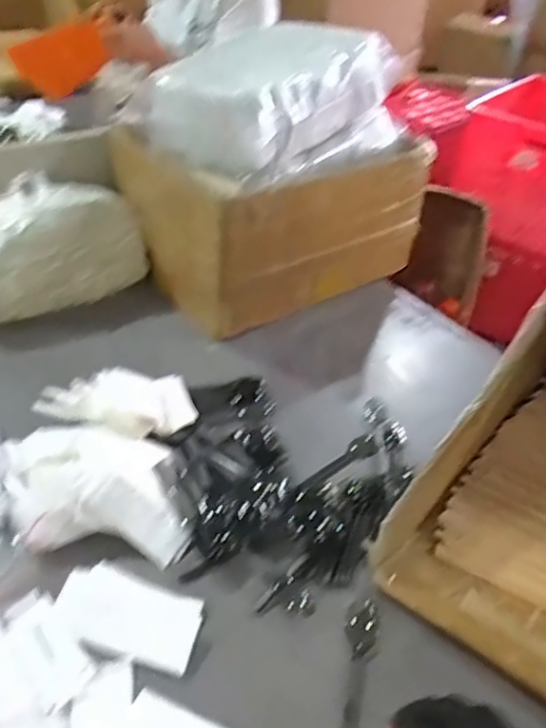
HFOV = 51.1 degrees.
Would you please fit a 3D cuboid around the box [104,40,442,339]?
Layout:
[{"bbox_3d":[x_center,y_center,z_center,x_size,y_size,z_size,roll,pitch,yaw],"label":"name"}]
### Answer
[{"bbox_3d":[0.003,-0.290,0.871,0.398,0.318,0.278,-24,49,-29],"label":"box"}]

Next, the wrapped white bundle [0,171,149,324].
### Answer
[{"bbox_3d":[-0.329,-0.175,0.831,0.271,0.179,0.091,-21,38,-25],"label":"wrapped white bundle"}]

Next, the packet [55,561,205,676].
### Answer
[{"bbox_3d":[-0.126,0.218,0.498,0.127,0.008,0.066,17,42,13],"label":"packet"}]

